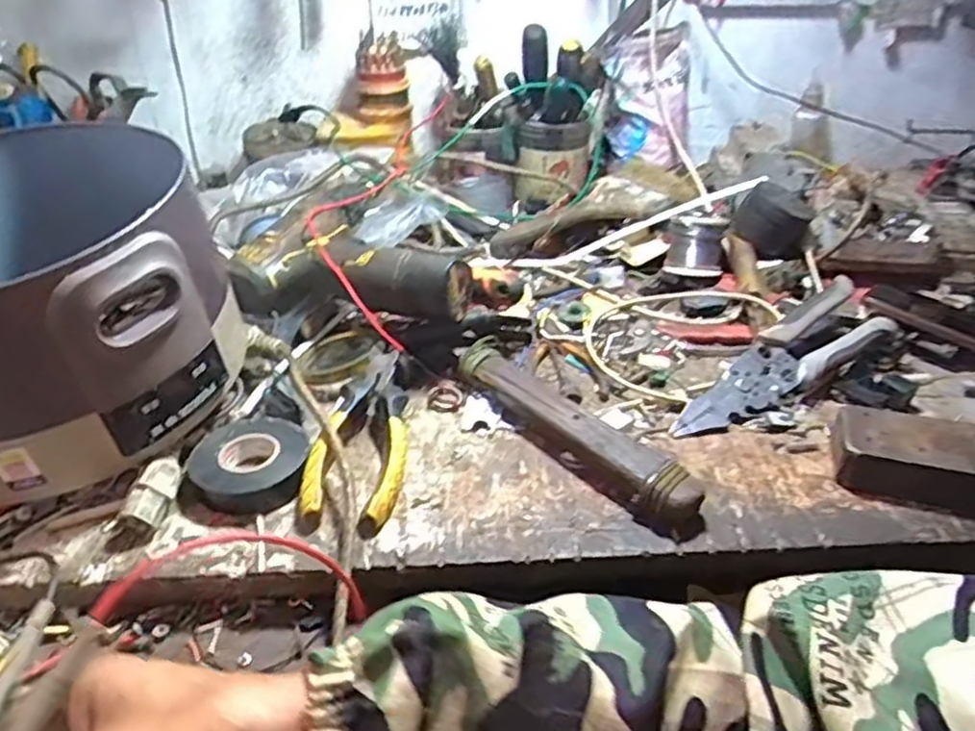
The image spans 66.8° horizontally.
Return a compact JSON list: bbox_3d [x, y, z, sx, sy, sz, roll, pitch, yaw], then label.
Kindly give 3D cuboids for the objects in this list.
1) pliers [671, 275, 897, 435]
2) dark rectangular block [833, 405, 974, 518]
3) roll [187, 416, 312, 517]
[{"bbox_3d":[0.220,-0.002,0.554,0.200,0.028,0.051,-31,45,-18],"label":"pliers"},{"bbox_3d":[0.283,0.061,0.469,0.113,0.032,0.054,13,38,17],"label":"dark rectangular block"},{"bbox_3d":[-0.151,0.062,0.476,0.072,0.024,0.071,0,36,0],"label":"roll"}]

